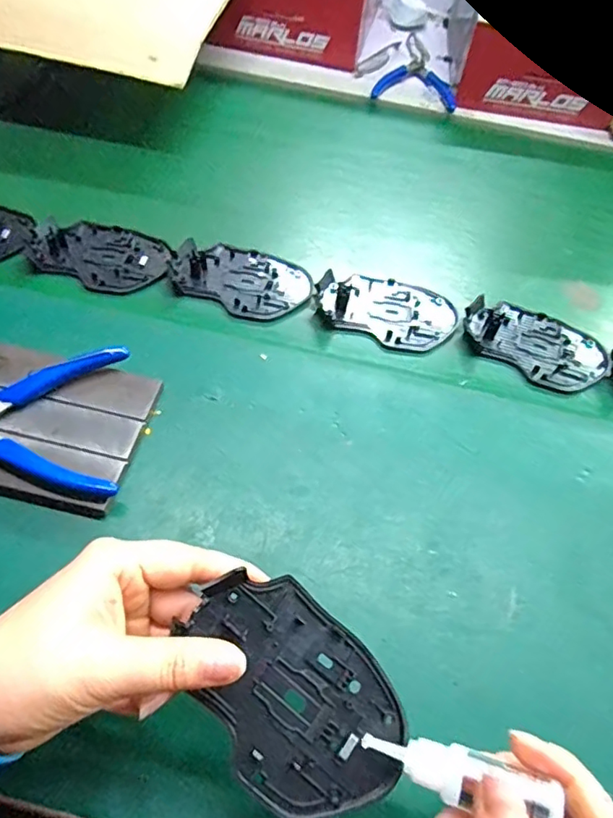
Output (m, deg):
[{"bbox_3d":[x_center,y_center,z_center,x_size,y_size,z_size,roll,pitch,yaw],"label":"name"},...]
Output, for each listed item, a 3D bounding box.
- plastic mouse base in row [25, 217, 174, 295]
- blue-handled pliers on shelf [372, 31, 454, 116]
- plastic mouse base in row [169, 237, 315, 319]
[{"bbox_3d":[-0.174,-0.131,0.464,0.114,0.008,0.071,18,56,7],"label":"plastic mouse base in row"},{"bbox_3d":[0.146,-0.428,0.693,0.096,0.013,0.182,14,56,4],"label":"blue-handled pliers on shelf"},{"bbox_3d":[-0.055,-0.108,0.463,0.116,0.009,0.068,14,56,4],"label":"plastic mouse base in row"}]

